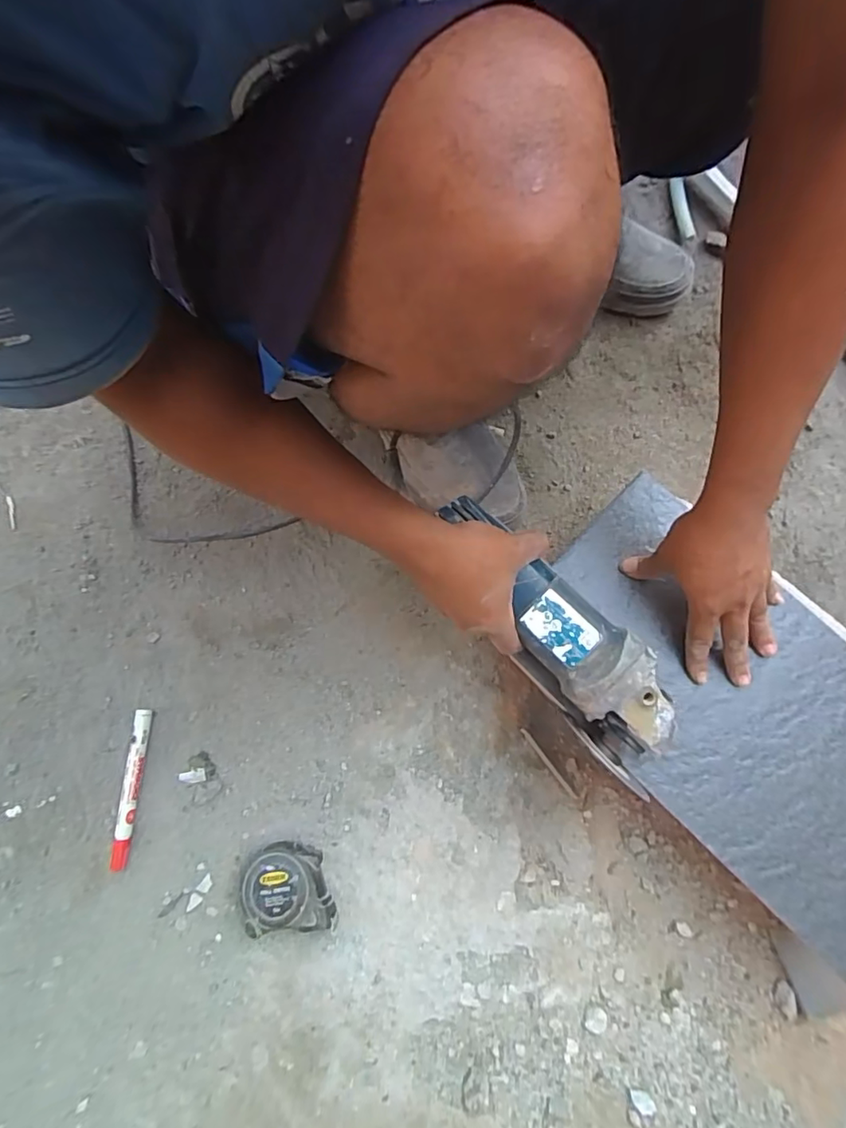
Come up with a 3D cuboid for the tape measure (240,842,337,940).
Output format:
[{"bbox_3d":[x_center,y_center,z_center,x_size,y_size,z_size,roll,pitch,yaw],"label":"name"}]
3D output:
[{"bbox_3d":[-0.121,0.291,0.498,0.081,0.039,0.071,-9,73,1],"label":"tape measure"}]

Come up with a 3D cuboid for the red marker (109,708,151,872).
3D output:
[{"bbox_3d":[-0.287,0.219,0.536,0.018,0.016,0.147,3,77,1],"label":"red marker"}]

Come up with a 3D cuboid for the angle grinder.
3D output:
[{"bbox_3d":[0.116,0.059,0.461,0.072,0.086,0.276,-33,86,-7],"label":"angle grinder"}]

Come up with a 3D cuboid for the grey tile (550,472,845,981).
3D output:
[{"bbox_3d":[0.282,0.121,0.484,0.401,0.013,0.229,44,81,9],"label":"grey tile"}]

